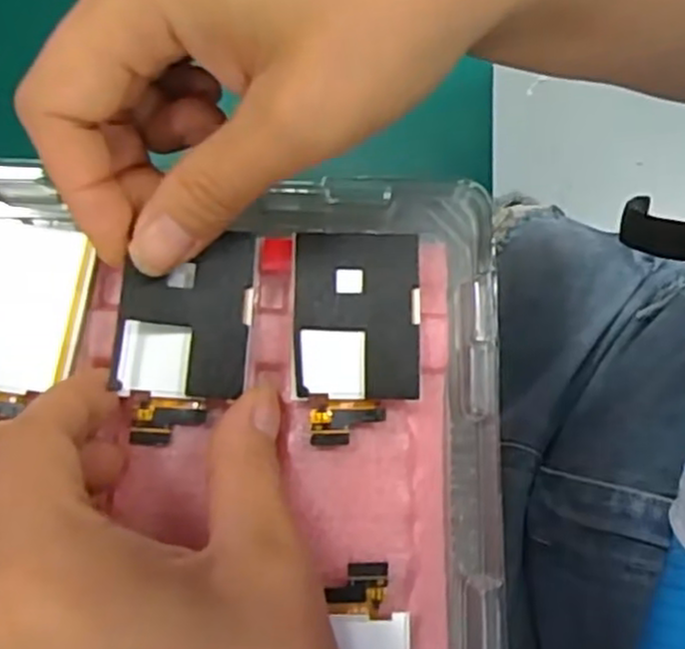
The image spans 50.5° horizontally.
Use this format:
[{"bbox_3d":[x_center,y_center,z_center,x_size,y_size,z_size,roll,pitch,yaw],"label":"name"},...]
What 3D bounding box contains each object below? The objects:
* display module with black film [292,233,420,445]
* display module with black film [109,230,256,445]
[{"bbox_3d":[0.004,0.002,0.198,0.034,0.004,0.057,1,79,0],"label":"display module with black film"},{"bbox_3d":[-0.043,0.003,0.198,0.034,0.004,0.056,5,83,-7],"label":"display module with black film"}]

